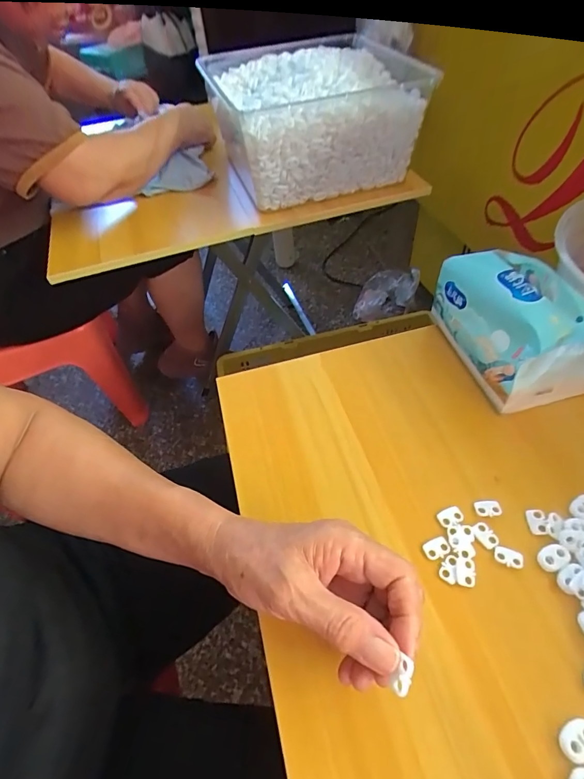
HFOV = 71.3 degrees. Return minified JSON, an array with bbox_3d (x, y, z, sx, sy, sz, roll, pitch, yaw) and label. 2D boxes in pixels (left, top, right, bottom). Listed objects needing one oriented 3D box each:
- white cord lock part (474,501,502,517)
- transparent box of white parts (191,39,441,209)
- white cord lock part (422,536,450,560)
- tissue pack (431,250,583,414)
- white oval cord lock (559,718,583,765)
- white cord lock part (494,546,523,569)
[{"bbox_3d":[0.149,0.090,0.310,0.018,0.004,0.012,-7,51,1],"label":"white cord lock part"},{"bbox_3d":[0.022,-0.457,0.695,0.271,0.150,0.374,-14,51,-5],"label":"transparent box of white parts"},{"bbox_3d":[0.105,0.115,0.295,0.019,0.004,0.012,-19,52,-9],"label":"white cord lock part"},{"bbox_3d":[0.211,-0.065,0.378,0.105,0.088,0.142,-14,51,-5],"label":"tissue pack"},{"bbox_3d":[0.159,0.193,0.224,0.023,0.004,0.015,-23,52,-13],"label":"white oval cord lock"},{"bbox_3d":[0.153,0.118,0.287,0.018,0.004,0.012,12,53,15],"label":"white cord lock part"}]

